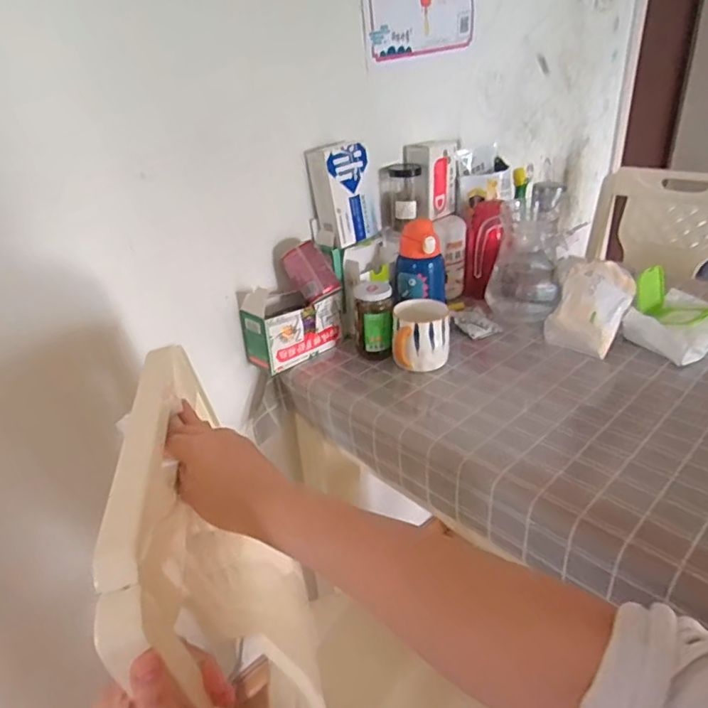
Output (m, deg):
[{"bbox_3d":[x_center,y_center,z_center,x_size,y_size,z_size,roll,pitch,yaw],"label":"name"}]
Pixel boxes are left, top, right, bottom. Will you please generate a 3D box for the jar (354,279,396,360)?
[{"bbox_3d":[0.032,-0.053,0.865,0.060,0.113,0.065,-3,28,0],"label":"jar"}]

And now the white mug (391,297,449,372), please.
[{"bbox_3d":[0.104,-0.025,0.826,0.087,0.087,0.077,1,28,8],"label":"white mug"}]

